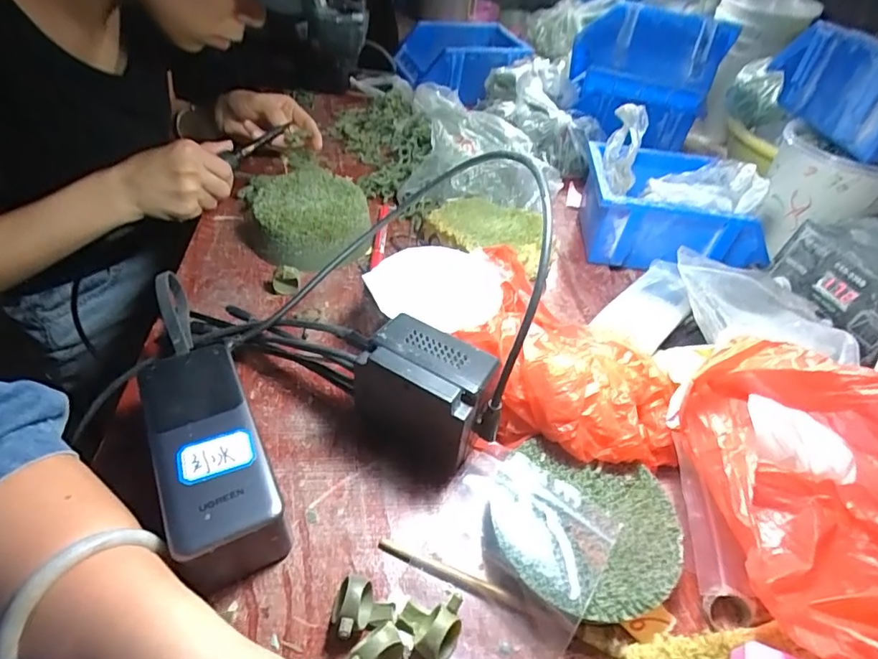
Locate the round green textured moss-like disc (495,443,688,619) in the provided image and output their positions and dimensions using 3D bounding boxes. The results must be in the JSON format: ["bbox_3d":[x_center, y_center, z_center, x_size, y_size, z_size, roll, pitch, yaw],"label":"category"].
[{"bbox_3d":[0.082,0.112,0.284,0.103,0.011,0.091,17,46,10],"label":"round green textured moss-like disc"}]

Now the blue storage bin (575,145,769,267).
[{"bbox_3d":[0.233,-0.129,0.502,0.170,0.062,0.125,2,48,5],"label":"blue storage bin"}]

